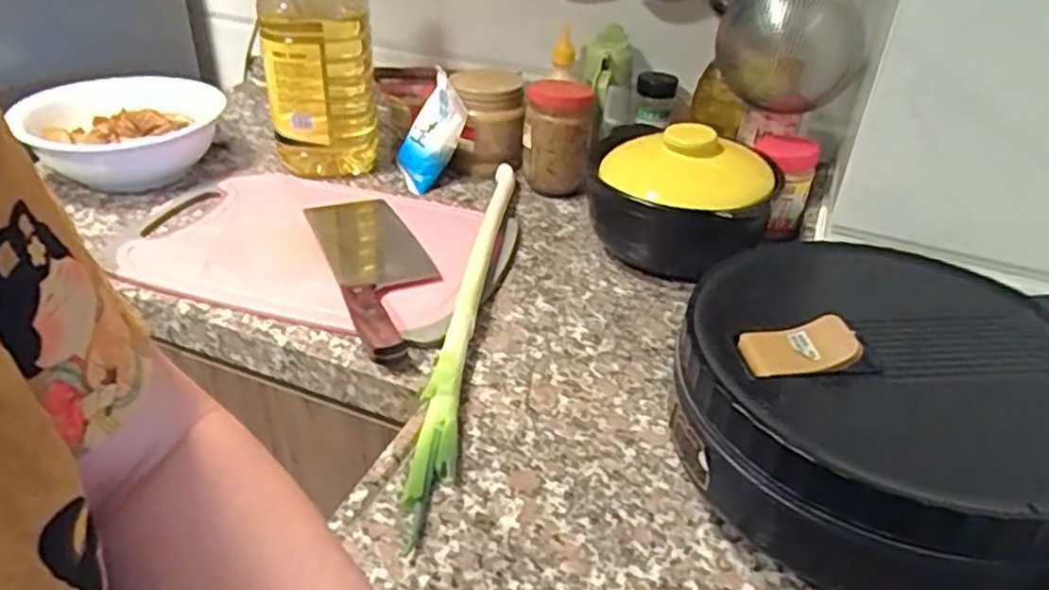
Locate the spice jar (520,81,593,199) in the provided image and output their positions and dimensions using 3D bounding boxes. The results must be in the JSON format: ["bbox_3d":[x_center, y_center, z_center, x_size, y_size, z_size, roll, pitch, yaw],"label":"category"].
[{"bbox_3d":[0.040,-0.191,0.911,0.084,0.137,0.071,3,34,0],"label":"spice jar"}]

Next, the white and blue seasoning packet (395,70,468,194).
[{"bbox_3d":[-0.124,-0.215,0.965,0.033,0.143,0.100,22,17,-46],"label":"white and blue seasoning packet"}]

